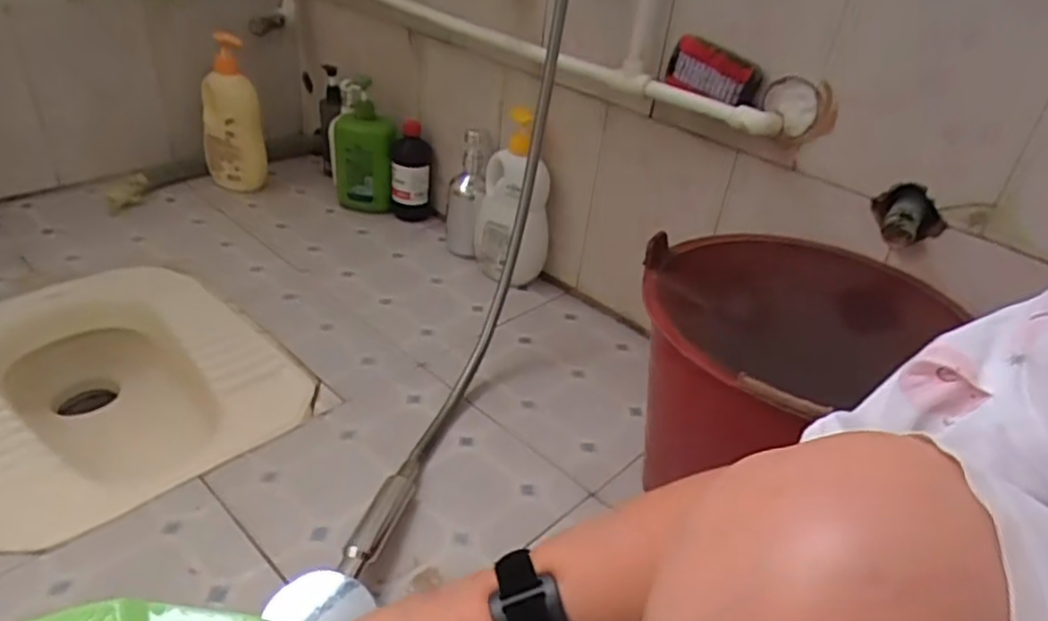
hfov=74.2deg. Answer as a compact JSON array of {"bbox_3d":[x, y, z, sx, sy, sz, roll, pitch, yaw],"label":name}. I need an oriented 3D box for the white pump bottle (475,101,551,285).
[{"bbox_3d":[-0.019,-0.159,1.065,0.116,0.277,0.069,18,35,17],"label":"white pump bottle"}]

